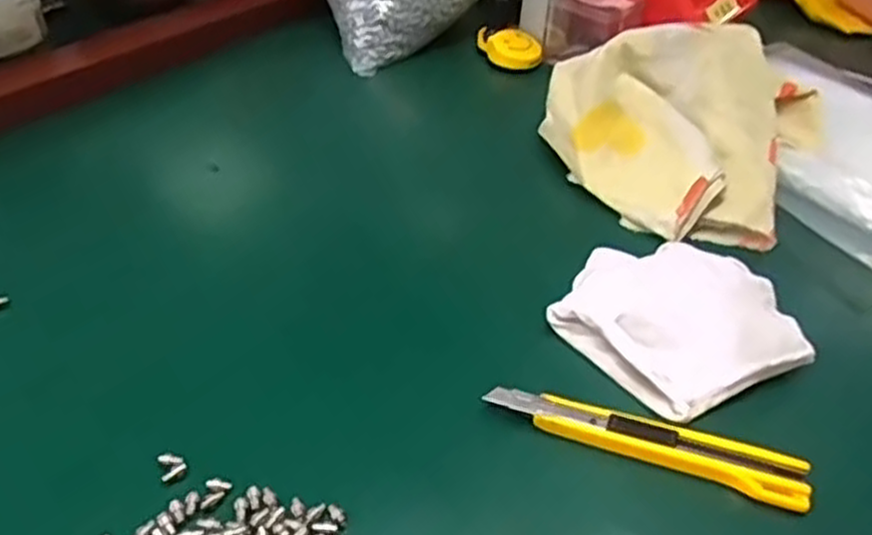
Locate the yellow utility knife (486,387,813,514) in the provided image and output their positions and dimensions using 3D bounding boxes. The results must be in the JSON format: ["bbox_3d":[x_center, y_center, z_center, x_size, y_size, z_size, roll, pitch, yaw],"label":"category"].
[{"bbox_3d":[0.089,0.074,0.337,0.133,0.009,0.020,14,40,12],"label":"yellow utility knife"}]

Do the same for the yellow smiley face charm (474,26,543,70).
[{"bbox_3d":[0.062,-0.176,0.633,0.042,0.013,0.050,-24,64,-8],"label":"yellow smiley face charm"}]

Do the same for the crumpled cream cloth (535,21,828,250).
[{"bbox_3d":[0.167,-0.089,0.486,0.175,0.063,0.143,0,39,-6],"label":"crumpled cream cloth"}]

